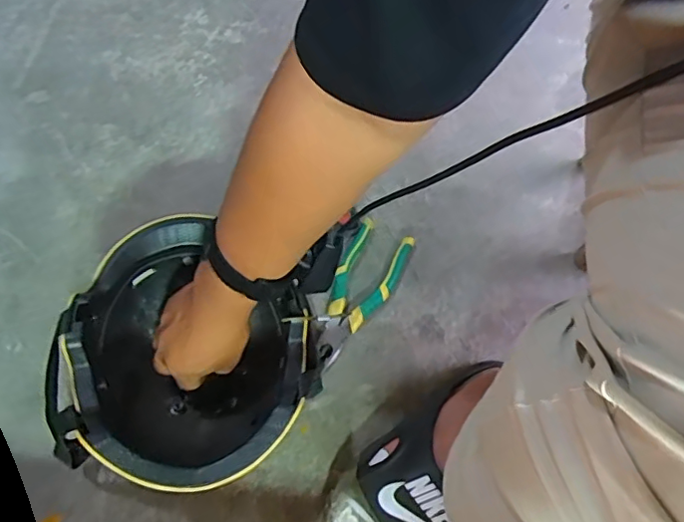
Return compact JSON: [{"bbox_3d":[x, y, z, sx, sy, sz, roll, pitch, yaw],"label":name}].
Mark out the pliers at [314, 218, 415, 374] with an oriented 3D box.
[{"bbox_3d":[0.020,0.039,0.658,0.072,0.023,0.183,24,70,10],"label":"pliers"}]

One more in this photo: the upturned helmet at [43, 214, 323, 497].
[{"bbox_3d":[-0.144,0.090,0.539,0.241,0.145,0.210,35,72,14],"label":"upturned helmet"}]

